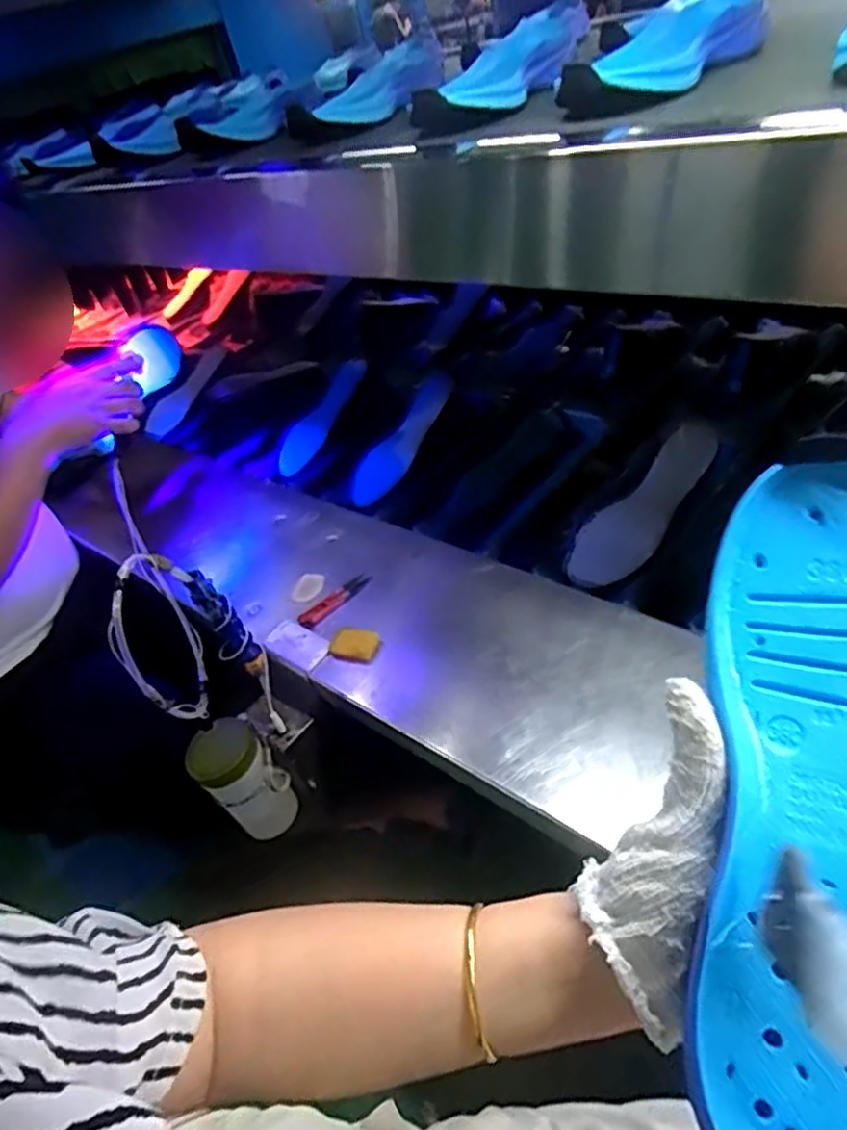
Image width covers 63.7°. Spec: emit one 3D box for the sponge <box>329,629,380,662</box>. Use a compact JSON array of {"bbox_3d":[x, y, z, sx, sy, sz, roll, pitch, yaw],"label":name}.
[{"bbox_3d":[-0.074,0.087,0.744,0.052,0.019,0.033,7,38,19],"label":"sponge"}]

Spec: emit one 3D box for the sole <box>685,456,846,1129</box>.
[{"bbox_3d":[0.149,0.083,0.250,0.089,0.025,0.253,9,72,22],"label":"sole"}]

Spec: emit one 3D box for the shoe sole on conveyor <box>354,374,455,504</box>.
[{"bbox_3d":[-0.029,-0.197,1.064,0.062,0.028,0.254,25,75,38],"label":"shoe sole on conveyor"}]

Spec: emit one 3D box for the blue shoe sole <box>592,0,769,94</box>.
[{"bbox_3d":[0.211,-0.439,0.578,0.079,0.060,0.252,24,61,37],"label":"blue shoe sole"}]

